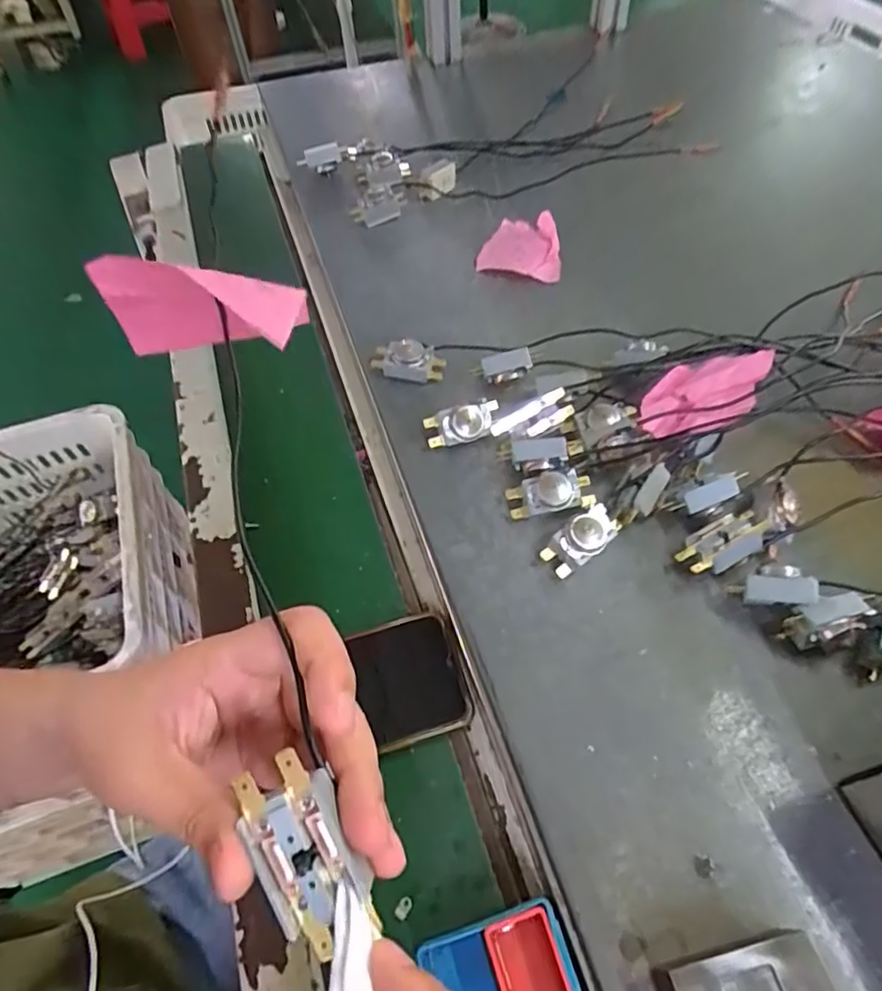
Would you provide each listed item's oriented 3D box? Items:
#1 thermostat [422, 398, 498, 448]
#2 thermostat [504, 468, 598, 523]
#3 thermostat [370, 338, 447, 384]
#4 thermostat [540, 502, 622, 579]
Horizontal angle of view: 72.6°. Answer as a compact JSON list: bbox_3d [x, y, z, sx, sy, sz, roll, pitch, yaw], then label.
[{"bbox_3d":[0.015,-0.054,0.451,0.054,0.029,0.019,-8,14,10],"label":"thermostat"},{"bbox_3d":[0.077,0.000,0.419,0.058,0.023,0.028,-7,56,-1],"label":"thermostat"},{"bbox_3d":[-0.027,-0.112,0.500,0.056,0.026,0.029,9,57,10],"label":"thermostat"},{"bbox_3d":[0.095,0.027,0.395,0.058,0.025,0.026,-32,60,-16],"label":"thermostat"}]

